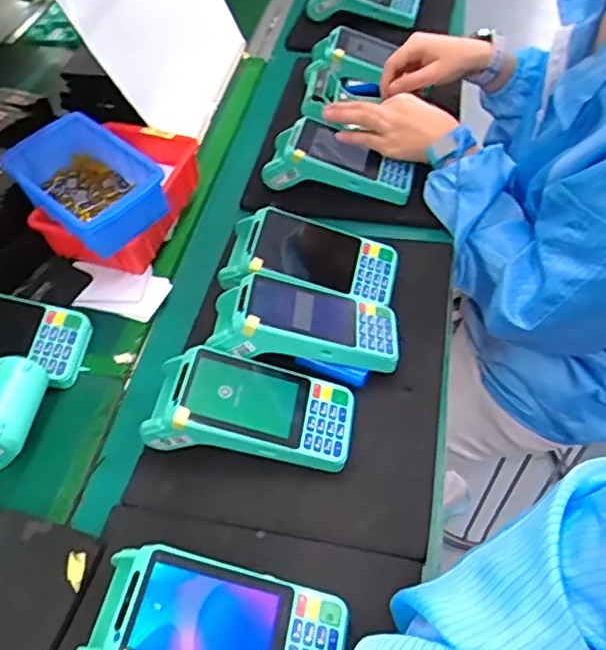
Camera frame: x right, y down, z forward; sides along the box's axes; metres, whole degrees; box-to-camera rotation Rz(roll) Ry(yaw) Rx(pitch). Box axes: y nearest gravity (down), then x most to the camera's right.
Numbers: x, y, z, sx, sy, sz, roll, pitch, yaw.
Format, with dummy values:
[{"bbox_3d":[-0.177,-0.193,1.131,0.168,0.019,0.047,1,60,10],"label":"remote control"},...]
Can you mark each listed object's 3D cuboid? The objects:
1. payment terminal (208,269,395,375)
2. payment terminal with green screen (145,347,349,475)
[{"bbox_3d":[0.003,0.004,0.561,0.167,0.051,0.085,10,43,-11],"label":"payment terminal"},{"bbox_3d":[-0.044,0.068,0.502,0.170,0.059,0.080,5,52,6],"label":"payment terminal with green screen"}]

